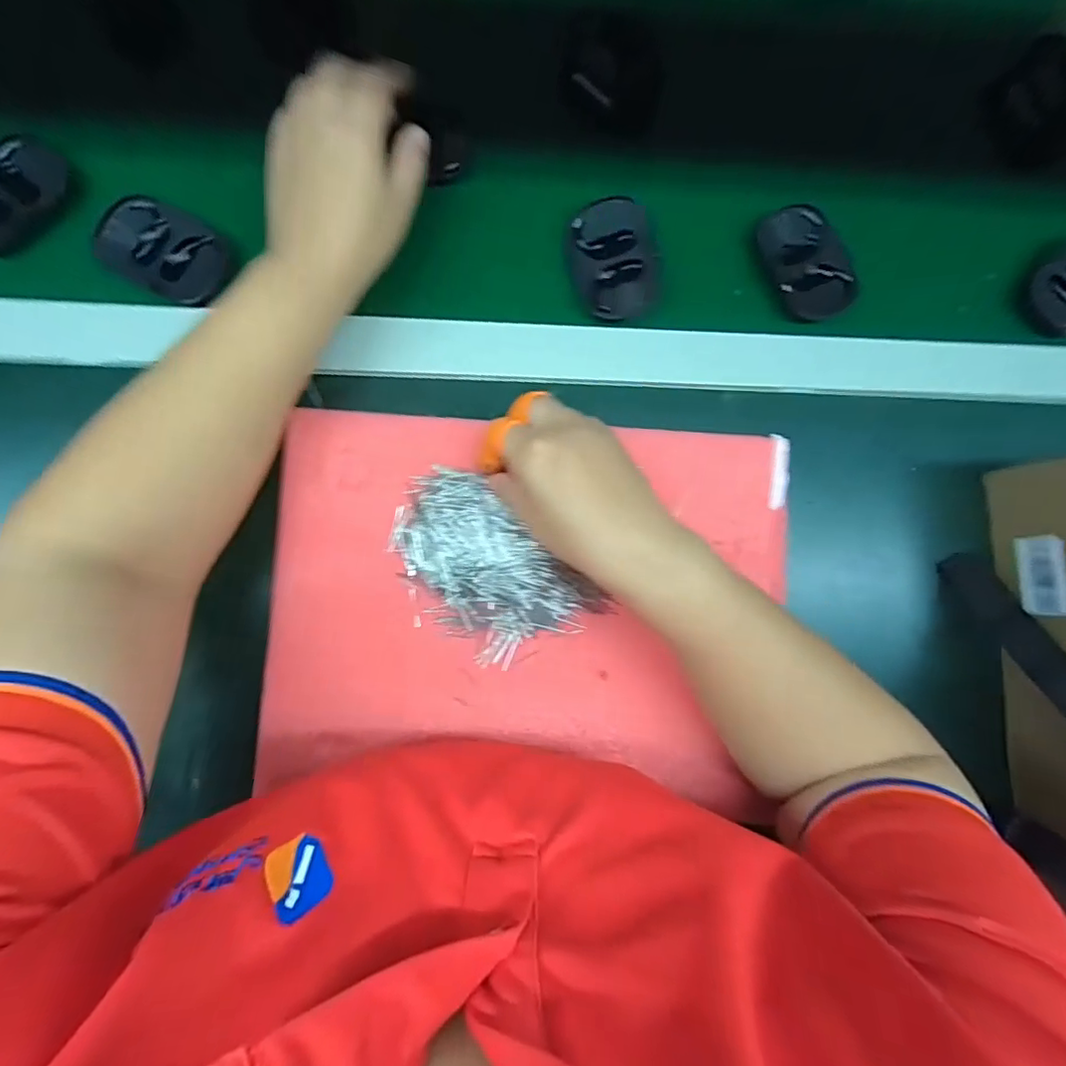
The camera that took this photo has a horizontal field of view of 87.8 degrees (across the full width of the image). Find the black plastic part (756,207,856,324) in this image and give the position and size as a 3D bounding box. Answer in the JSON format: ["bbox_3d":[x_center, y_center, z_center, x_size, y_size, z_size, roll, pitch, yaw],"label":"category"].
[{"bbox_3d":[0.204,-0.203,0.409,0.056,0.018,0.086,-21,86,-6],"label":"black plastic part"}]

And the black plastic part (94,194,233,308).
[{"bbox_3d":[-0.255,-0.196,0.384,0.086,0.017,0.057,25,82,-2],"label":"black plastic part"}]

